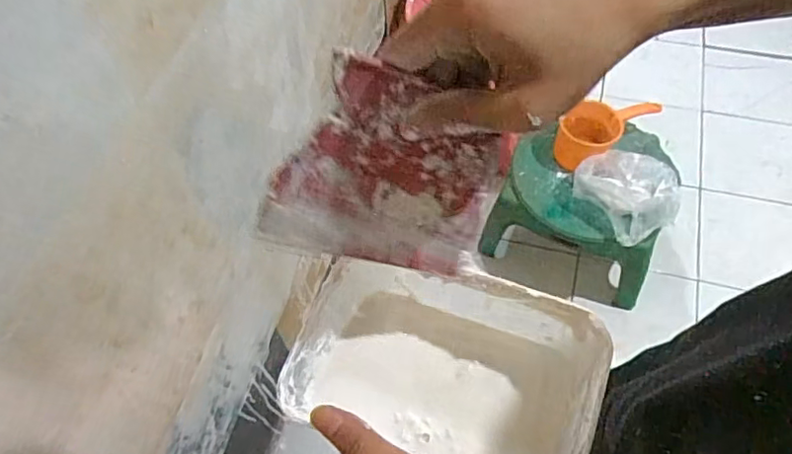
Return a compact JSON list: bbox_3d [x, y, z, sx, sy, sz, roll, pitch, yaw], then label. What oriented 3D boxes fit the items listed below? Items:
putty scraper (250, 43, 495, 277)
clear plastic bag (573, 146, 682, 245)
[{"bbox_3d":[-0.001,-0.027,0.306,0.115,0.106,0.004,12,27,-24],"label":"putty scraper"},{"bbox_3d":[0.512,-0.084,1.269,0.208,0.089,0.191,35,64,21],"label":"clear plastic bag"}]

